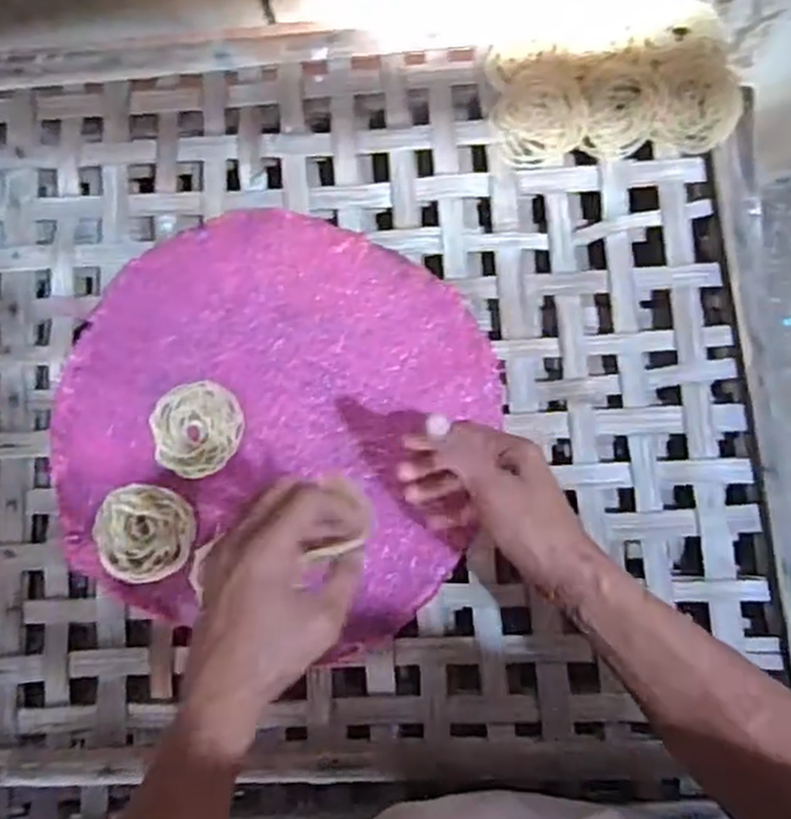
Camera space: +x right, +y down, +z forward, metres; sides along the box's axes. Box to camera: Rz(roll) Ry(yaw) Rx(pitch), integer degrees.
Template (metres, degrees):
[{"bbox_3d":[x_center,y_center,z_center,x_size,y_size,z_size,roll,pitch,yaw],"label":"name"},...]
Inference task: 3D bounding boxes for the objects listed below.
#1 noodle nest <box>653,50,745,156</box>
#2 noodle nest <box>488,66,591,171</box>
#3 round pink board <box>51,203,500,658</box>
[{"bbox_3d":[0.242,-0.246,0.634,0.056,0.028,0.081,9,82,5],"label":"noodle nest"},{"bbox_3d":[0.117,-0.240,0.656,0.074,0.017,0.082,1,81,4],"label":"noodle nest"},{"bbox_3d":[-0.100,0.006,0.637,0.336,0.011,0.324,-1,81,4],"label":"round pink board"}]

